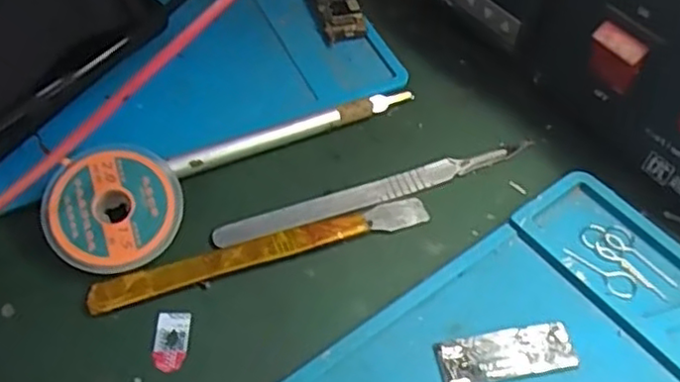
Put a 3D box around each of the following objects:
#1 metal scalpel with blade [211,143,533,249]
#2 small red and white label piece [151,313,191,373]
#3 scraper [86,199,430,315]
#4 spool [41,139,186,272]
[{"bbox_3d":[0.015,-0.001,0.257,0.124,0.004,0.012,-18,56,-16],"label":"metal scalpel with blade"},{"bbox_3d":[-0.053,0.047,0.219,0.010,0.004,0.020,2,53,-1],"label":"small red and white label piece"},{"bbox_3d":[-0.025,0.020,0.239,0.118,0.005,0.012,-15,55,-13],"label":"scraper"},{"bbox_3d":[-0.077,0.005,0.234,0.044,0.007,0.043,3,74,-9],"label":"spool"}]

